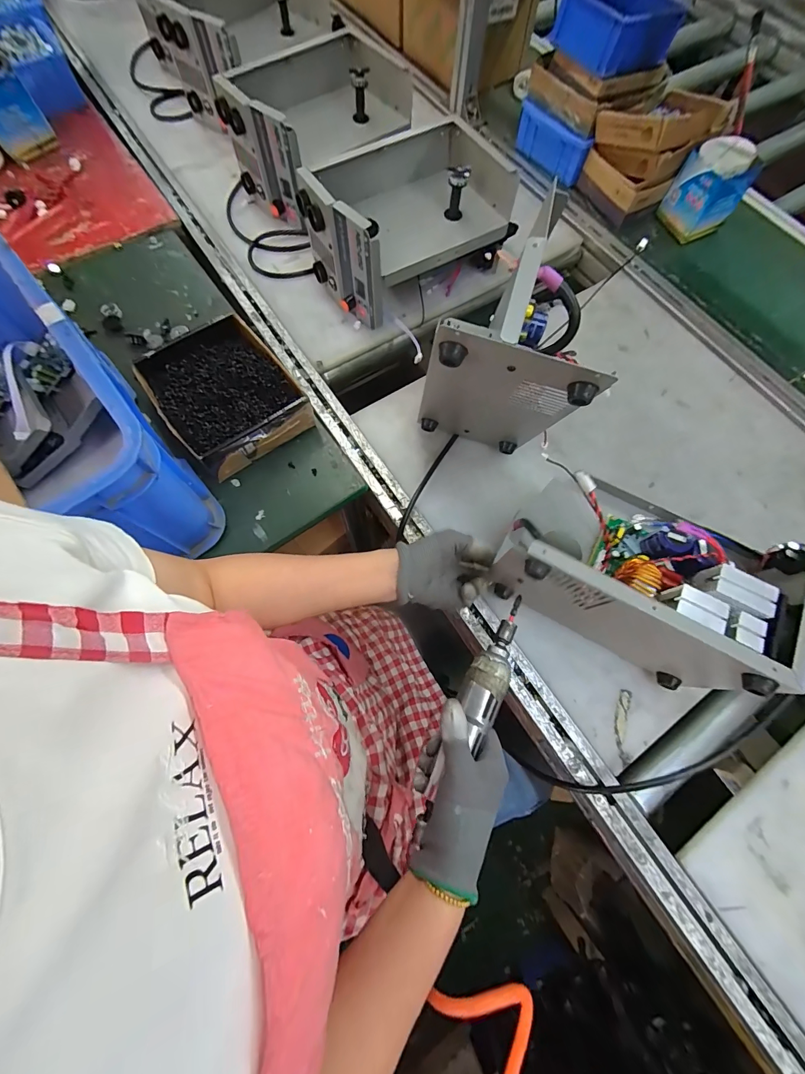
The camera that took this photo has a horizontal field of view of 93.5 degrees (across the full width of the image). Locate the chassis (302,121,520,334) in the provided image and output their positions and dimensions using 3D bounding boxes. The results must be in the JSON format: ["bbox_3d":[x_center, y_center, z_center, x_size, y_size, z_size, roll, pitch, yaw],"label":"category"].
[{"bbox_3d":[0.009,-0.500,0.613,0.303,0.154,0.182,-28,74,-12],"label":"chassis"}]

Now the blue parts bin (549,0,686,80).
[{"bbox_3d":[0.364,-0.882,0.649,0.176,0.063,0.157,-32,75,-11],"label":"blue parts bin"}]

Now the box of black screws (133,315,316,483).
[{"bbox_3d":[-0.252,-0.199,0.546,0.167,0.061,0.204,-36,76,-14],"label":"box of black screws"}]

